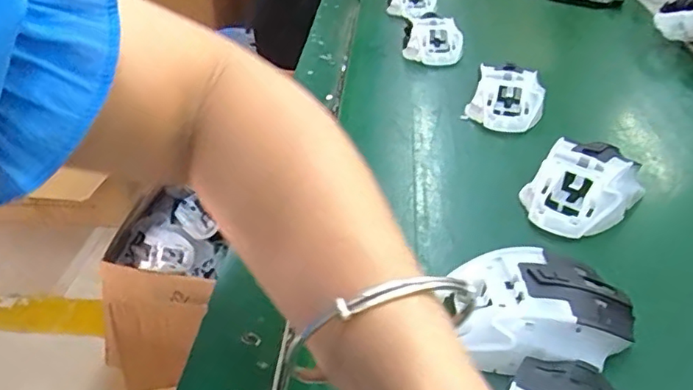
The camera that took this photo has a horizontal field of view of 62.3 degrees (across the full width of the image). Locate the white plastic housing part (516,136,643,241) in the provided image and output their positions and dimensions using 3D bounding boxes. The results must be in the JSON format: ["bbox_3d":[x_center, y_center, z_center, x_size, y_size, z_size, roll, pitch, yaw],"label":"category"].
[{"bbox_3d":[0.167,-0.005,0.424,0.091,0.039,0.074,-31,46,-33],"label":"white plastic housing part"}]

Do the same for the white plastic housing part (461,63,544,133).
[{"bbox_3d":[0.152,-0.092,0.546,0.070,0.041,0.080,12,39,18],"label":"white plastic housing part"}]

